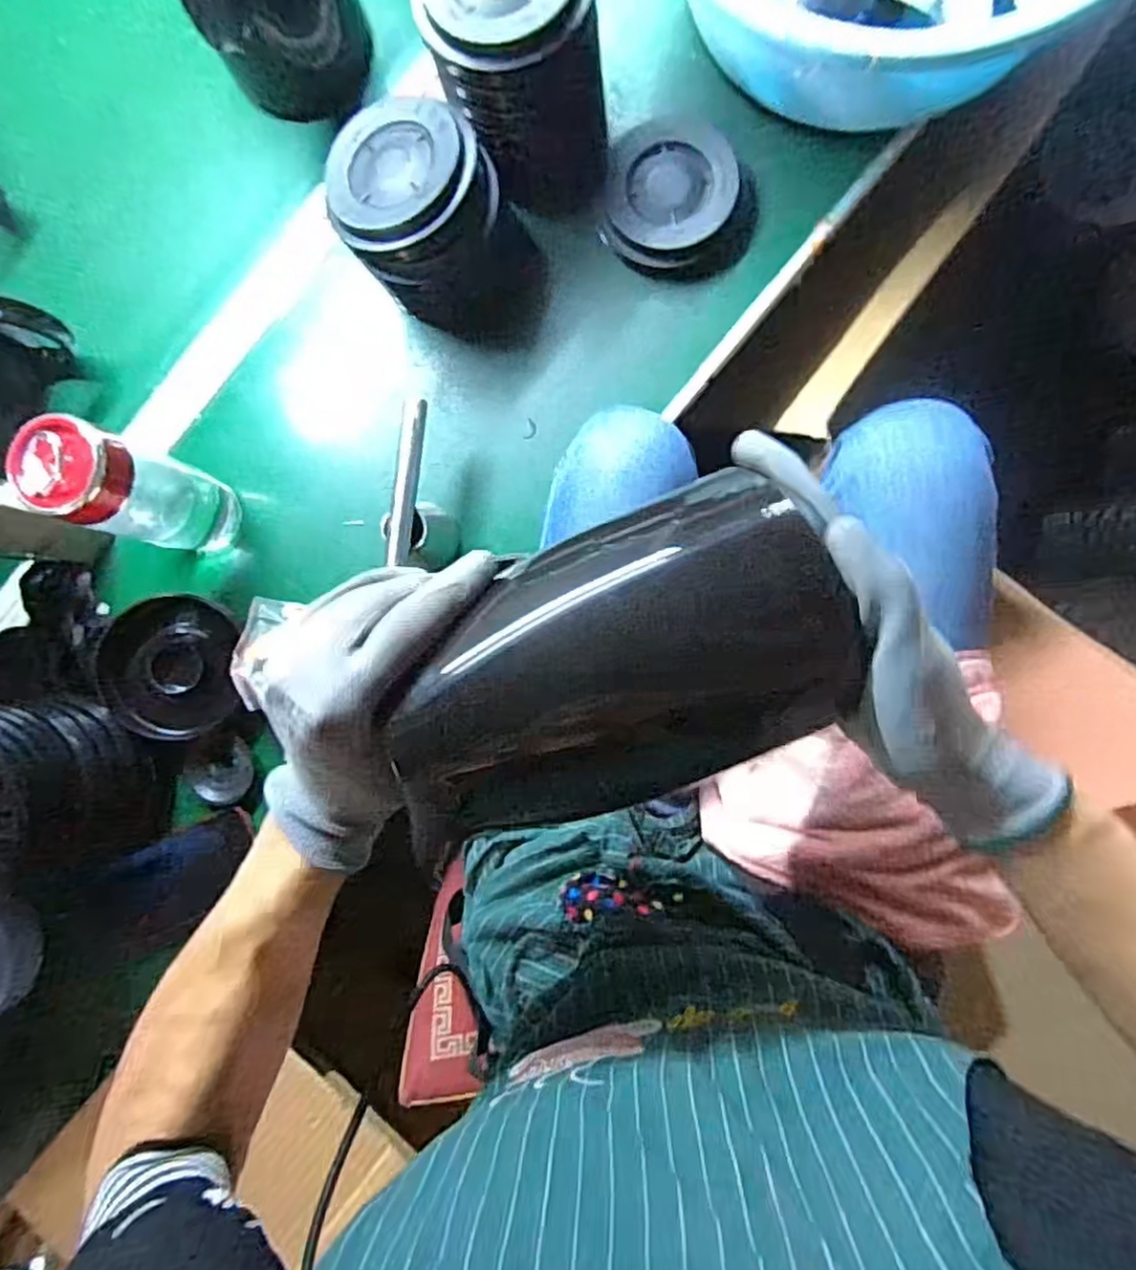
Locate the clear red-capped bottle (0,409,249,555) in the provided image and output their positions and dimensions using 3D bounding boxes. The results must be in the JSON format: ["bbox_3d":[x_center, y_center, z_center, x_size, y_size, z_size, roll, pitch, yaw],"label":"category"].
[{"bbox_3d":[-0.319,-0.104,0.533,0.056,0.178,0.064,19,90,7],"label":"clear red-capped bottle"}]

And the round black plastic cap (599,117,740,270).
[{"bbox_3d":[0.083,-0.361,0.572,0.102,0.034,0.101,0,88,6],"label":"round black plastic cap"}]

